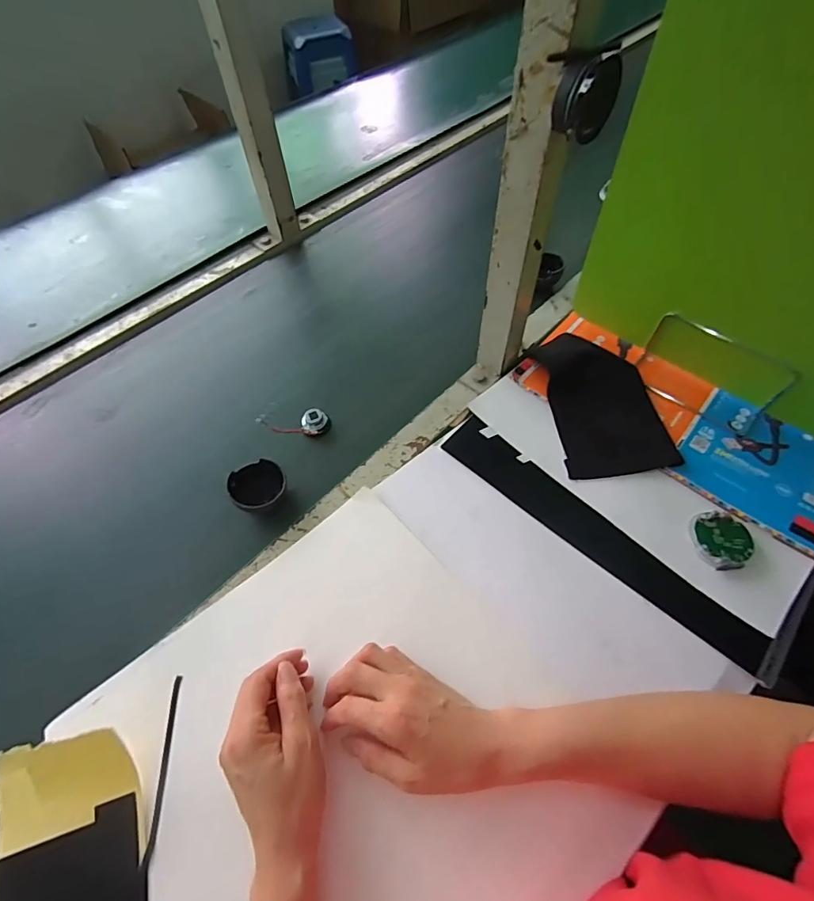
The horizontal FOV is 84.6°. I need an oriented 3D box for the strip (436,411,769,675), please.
[{"bbox_3d":[0.183,0.081,0.459,0.345,0.008,0.058,39,66,23],"label":"strip"}]

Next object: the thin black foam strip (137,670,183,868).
[{"bbox_3d":[-0.198,0.254,0.364,0.007,0.004,0.126,-4,57,-1],"label":"thin black foam strip"}]

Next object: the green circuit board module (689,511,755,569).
[{"bbox_3d":[0.313,0.088,0.442,0.058,0.010,0.055,-9,58,-4],"label":"green circuit board module"}]

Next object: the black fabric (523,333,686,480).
[{"bbox_3d":[0.233,-0.063,0.537,0.122,0.017,0.200,-6,57,-2],"label":"black fabric"}]

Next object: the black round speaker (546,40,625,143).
[{"bbox_3d":[0.128,-0.262,0.331,0.046,0.053,0.031,-32,62,-17],"label":"black round speaker"}]

